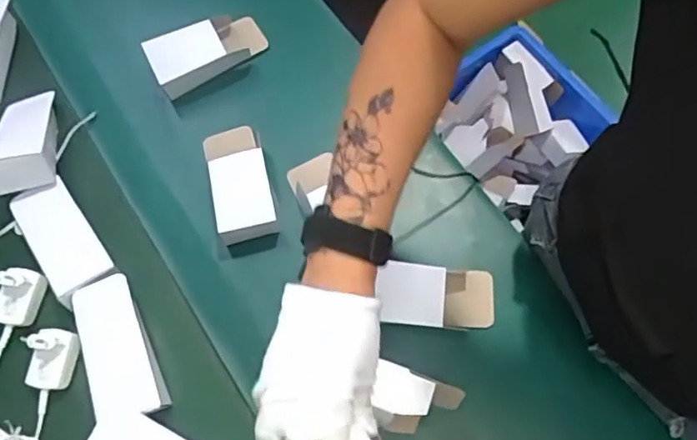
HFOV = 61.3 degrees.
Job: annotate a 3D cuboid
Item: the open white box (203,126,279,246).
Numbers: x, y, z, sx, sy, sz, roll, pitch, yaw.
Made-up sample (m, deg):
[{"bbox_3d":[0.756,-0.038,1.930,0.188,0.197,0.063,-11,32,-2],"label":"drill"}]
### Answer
[{"bbox_3d":[-0.124,-0.050,0.675,0.064,0.057,0.140,-14,70,-2],"label":"open white box"}]

